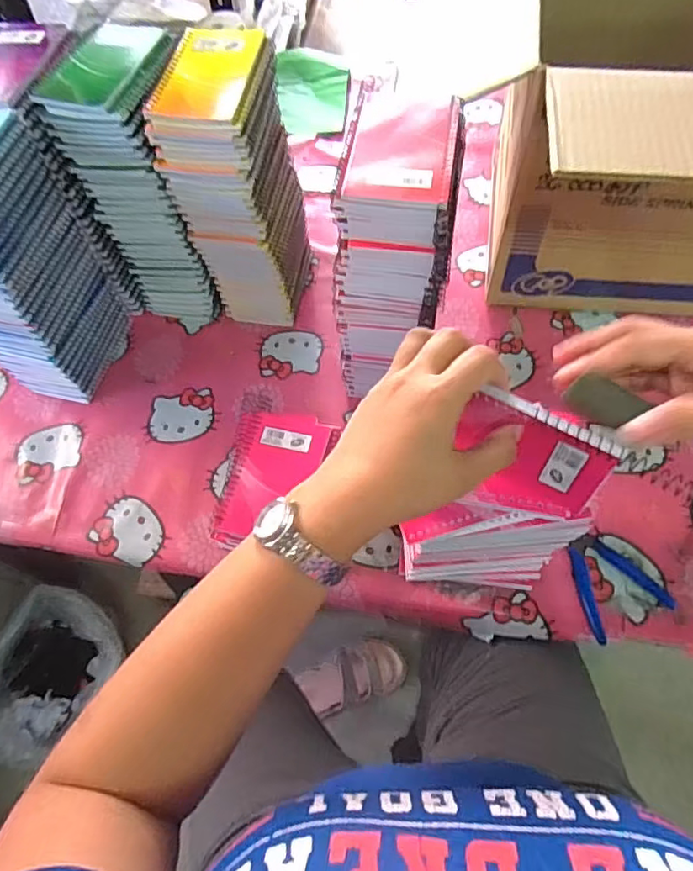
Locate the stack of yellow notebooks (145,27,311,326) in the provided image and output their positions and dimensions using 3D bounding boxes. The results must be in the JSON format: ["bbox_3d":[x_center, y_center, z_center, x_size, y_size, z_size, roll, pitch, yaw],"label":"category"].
[{"bbox_3d":[-0.114,-0.268,0.647,0.101,0.288,0.133,10,64,9],"label":"stack of yellow notebooks"}]

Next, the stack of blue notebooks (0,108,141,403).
[{"bbox_3d":[-0.344,-0.182,0.615,0.092,0.279,0.171,14,65,10],"label":"stack of blue notebooks"}]

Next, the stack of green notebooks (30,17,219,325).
[{"bbox_3d":[-0.224,-0.284,0.657,0.114,0.290,0.157,3,63,5],"label":"stack of green notebooks"}]

